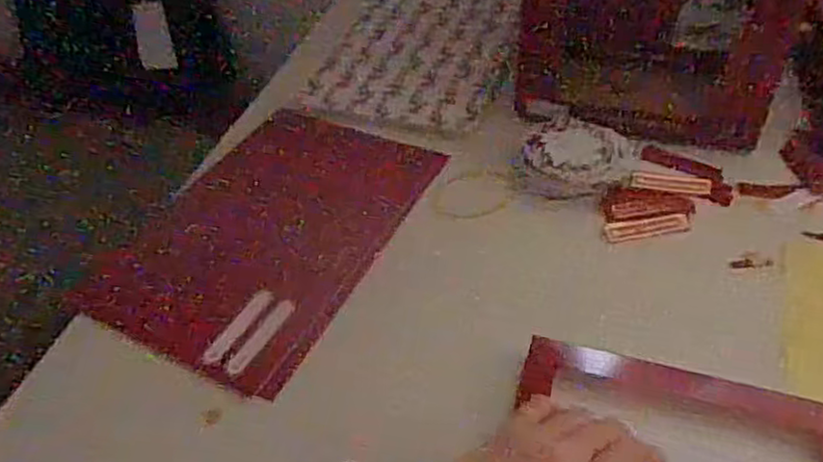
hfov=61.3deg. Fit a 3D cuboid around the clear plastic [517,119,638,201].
[{"bbox_3d":[0.129,-0.055,0.540,0.075,0.031,0.069,21,52,29],"label":"clear plastic"}]

